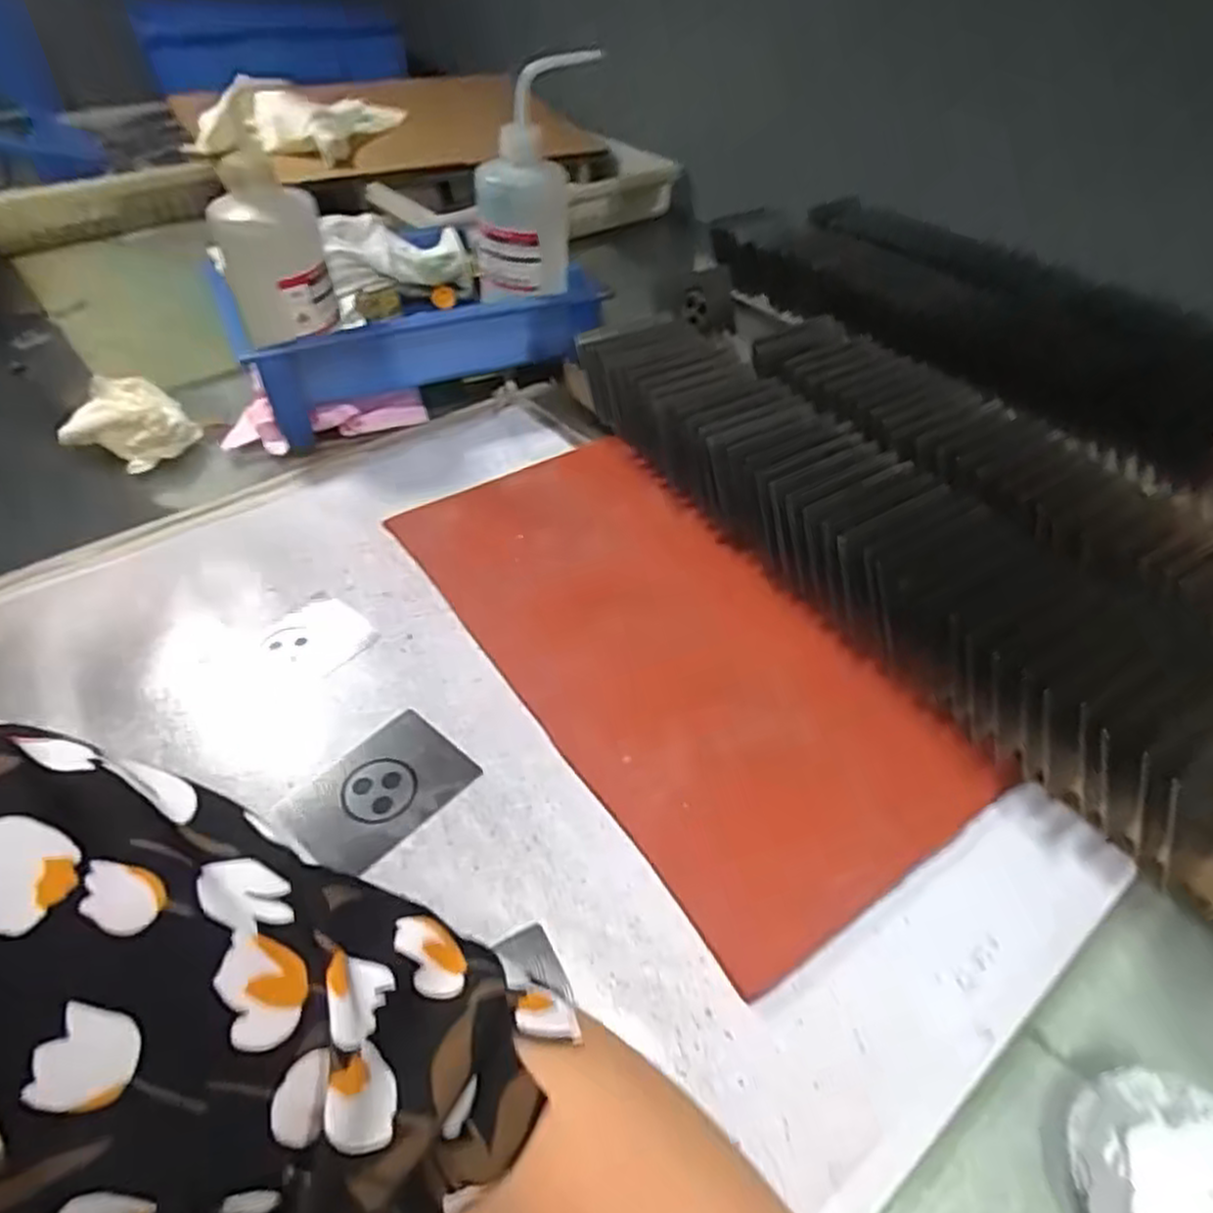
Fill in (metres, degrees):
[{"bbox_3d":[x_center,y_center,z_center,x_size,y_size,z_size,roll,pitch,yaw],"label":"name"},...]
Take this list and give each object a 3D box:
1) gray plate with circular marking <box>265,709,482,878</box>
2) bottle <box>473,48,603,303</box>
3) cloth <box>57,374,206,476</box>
[{"bbox_3d":[-0.118,0.096,0.390,0.061,0.004,0.088,36,60,29],"label":"gray plate with circular marking"},{"bbox_3d":[-0.053,-0.328,0.614,0.106,0.178,0.072,-16,47,-17],"label":"bottle"},{"bbox_3d":[-0.379,-0.152,0.613,0.079,0.044,0.086,10,46,11],"label":"cloth"}]

